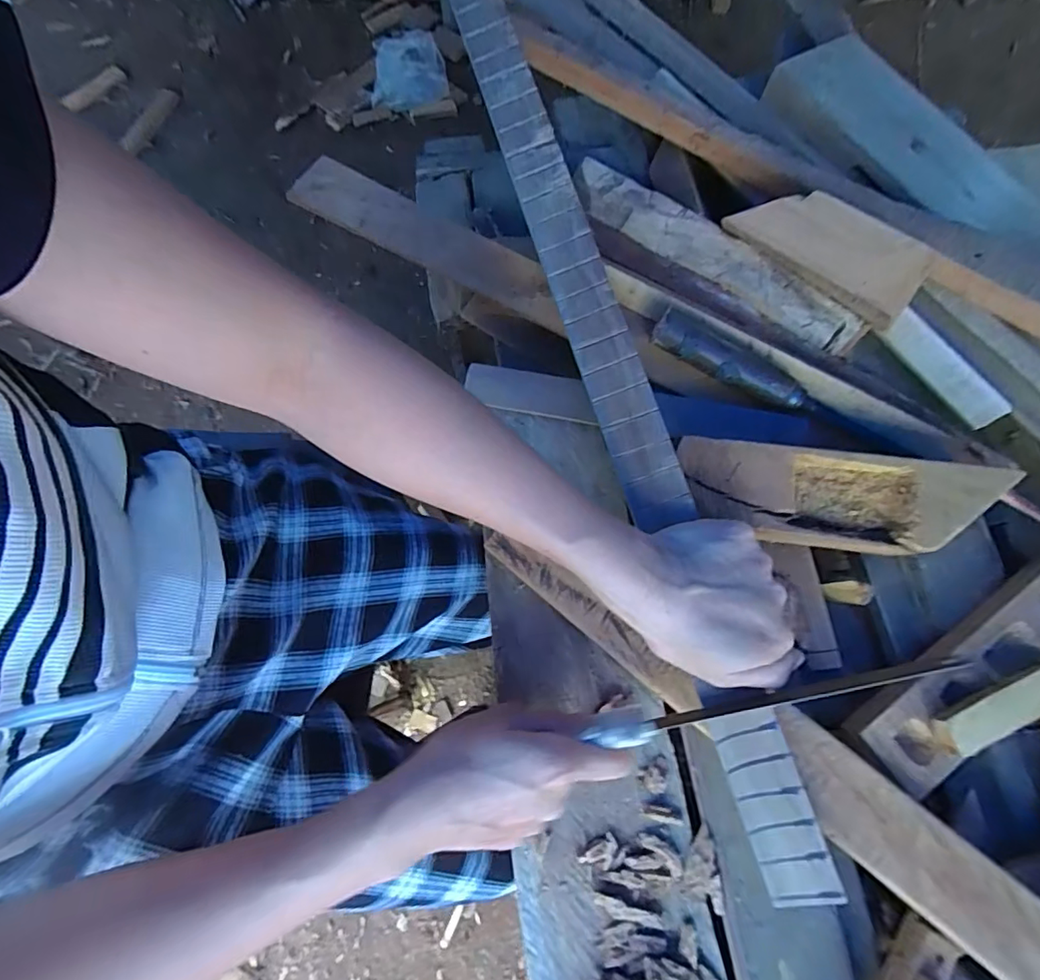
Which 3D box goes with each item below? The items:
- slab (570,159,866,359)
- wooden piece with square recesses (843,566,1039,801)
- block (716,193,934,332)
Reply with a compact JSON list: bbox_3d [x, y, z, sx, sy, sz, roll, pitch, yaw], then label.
[{"bbox_3d":[0.160,-0.197,0.440,0.265,0.031,0.040,36,76,11],"label":"slab"},{"bbox_3d":[0.339,0.111,0.359,0.258,0.028,0.060,-30,76,-10],"label":"wooden piece with square recesses"},{"bbox_3d":[0.241,-0.188,0.404,0.150,0.055,0.042,44,34,18],"label":"block"}]

